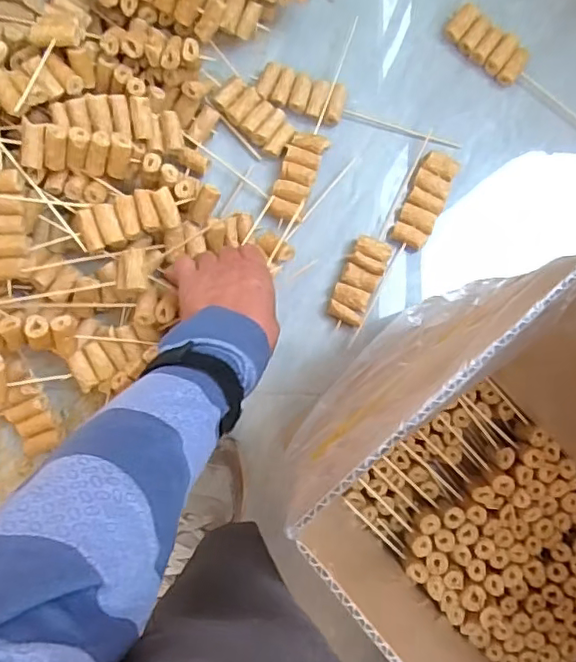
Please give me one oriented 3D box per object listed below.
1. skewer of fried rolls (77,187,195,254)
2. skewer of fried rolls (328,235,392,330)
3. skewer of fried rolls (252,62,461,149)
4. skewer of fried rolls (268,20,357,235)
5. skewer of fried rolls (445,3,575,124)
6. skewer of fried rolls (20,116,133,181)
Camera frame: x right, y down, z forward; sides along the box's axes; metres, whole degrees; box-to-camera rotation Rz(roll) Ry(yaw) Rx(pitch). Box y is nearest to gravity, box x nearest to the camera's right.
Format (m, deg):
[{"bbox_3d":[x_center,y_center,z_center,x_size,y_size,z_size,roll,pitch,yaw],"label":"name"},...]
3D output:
[{"bbox_3d":[-0.142,-0.105,0.526,0.097,0.020,0.039,-18,89,-4],"label":"skewer of fried rolls"},{"bbox_3d":[0.072,-0.050,0.588,0.038,0.026,0.091,23,86,-2],"label":"skewer of fried rolls"},{"bbox_3d":[0.071,-0.227,0.593,0.212,0.016,0.039,17,87,-3],"label":"skewer of fried rolls"},{"bbox_3d":[0.031,-0.215,0.581,0.037,0.024,0.218,20,86,-3],"label":"skewer of fried rolls"},{"bbox_3d":[0.262,-0.263,0.603,0.222,0.014,0.042,36,86,-2],"label":"skewer of fried rolls"},{"bbox_3d":[-0.189,-0.159,0.511,0.089,0.045,0.013,4,46,-27],"label":"skewer of fried rolls"}]

